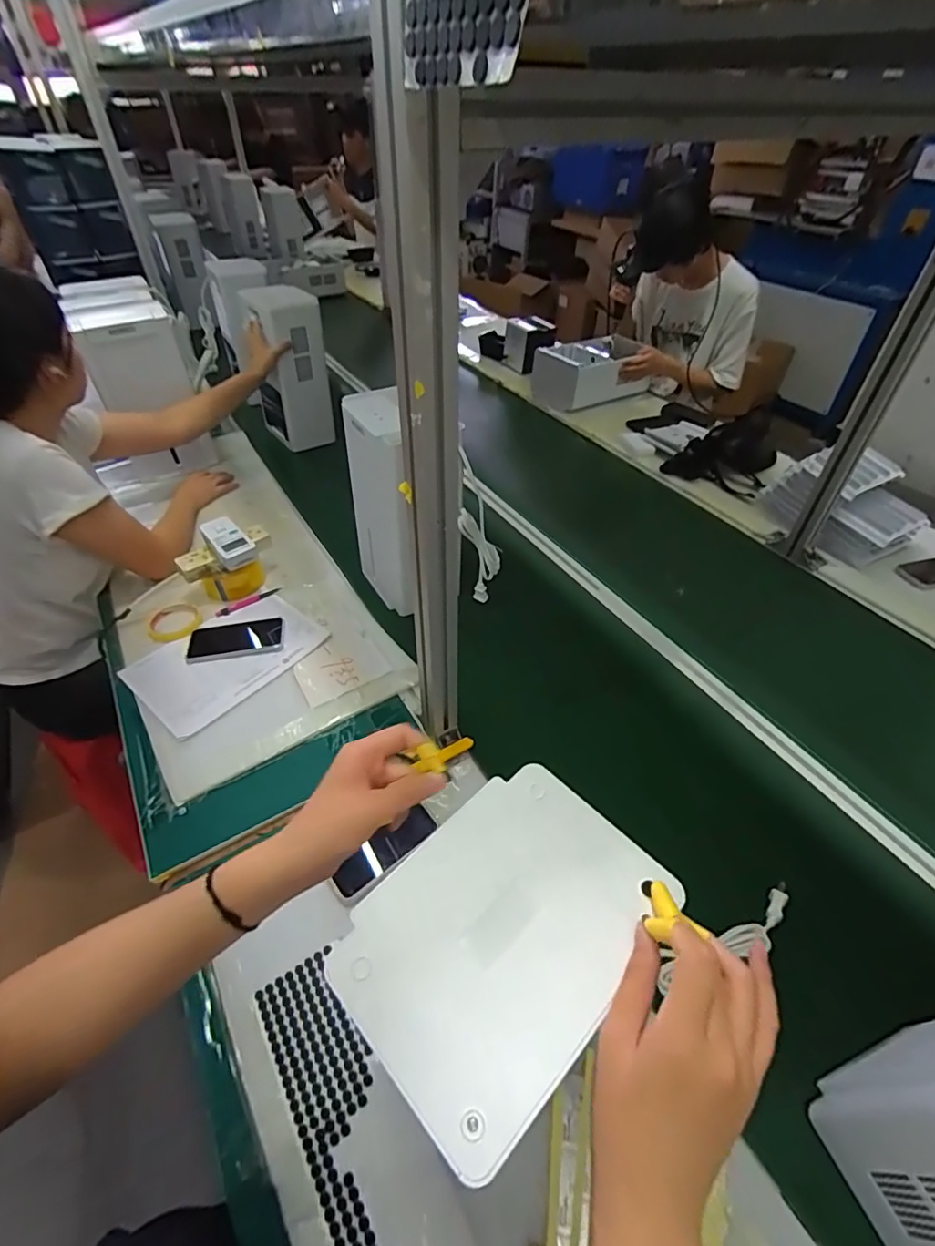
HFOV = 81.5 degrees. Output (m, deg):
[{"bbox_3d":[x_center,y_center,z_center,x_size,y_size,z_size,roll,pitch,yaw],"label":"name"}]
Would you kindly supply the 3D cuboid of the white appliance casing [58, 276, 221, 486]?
[{"bbox_3d":[-0.856,-0.656,1.424,0.213,0.348,0.475,-22,49,-21],"label":"white appliance casing"}]

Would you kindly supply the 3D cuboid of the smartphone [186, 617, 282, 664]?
[{"bbox_3d":[-0.411,0.031,0.968,0.165,0.008,0.083,-8,45,-8],"label":"smartphone"}]

